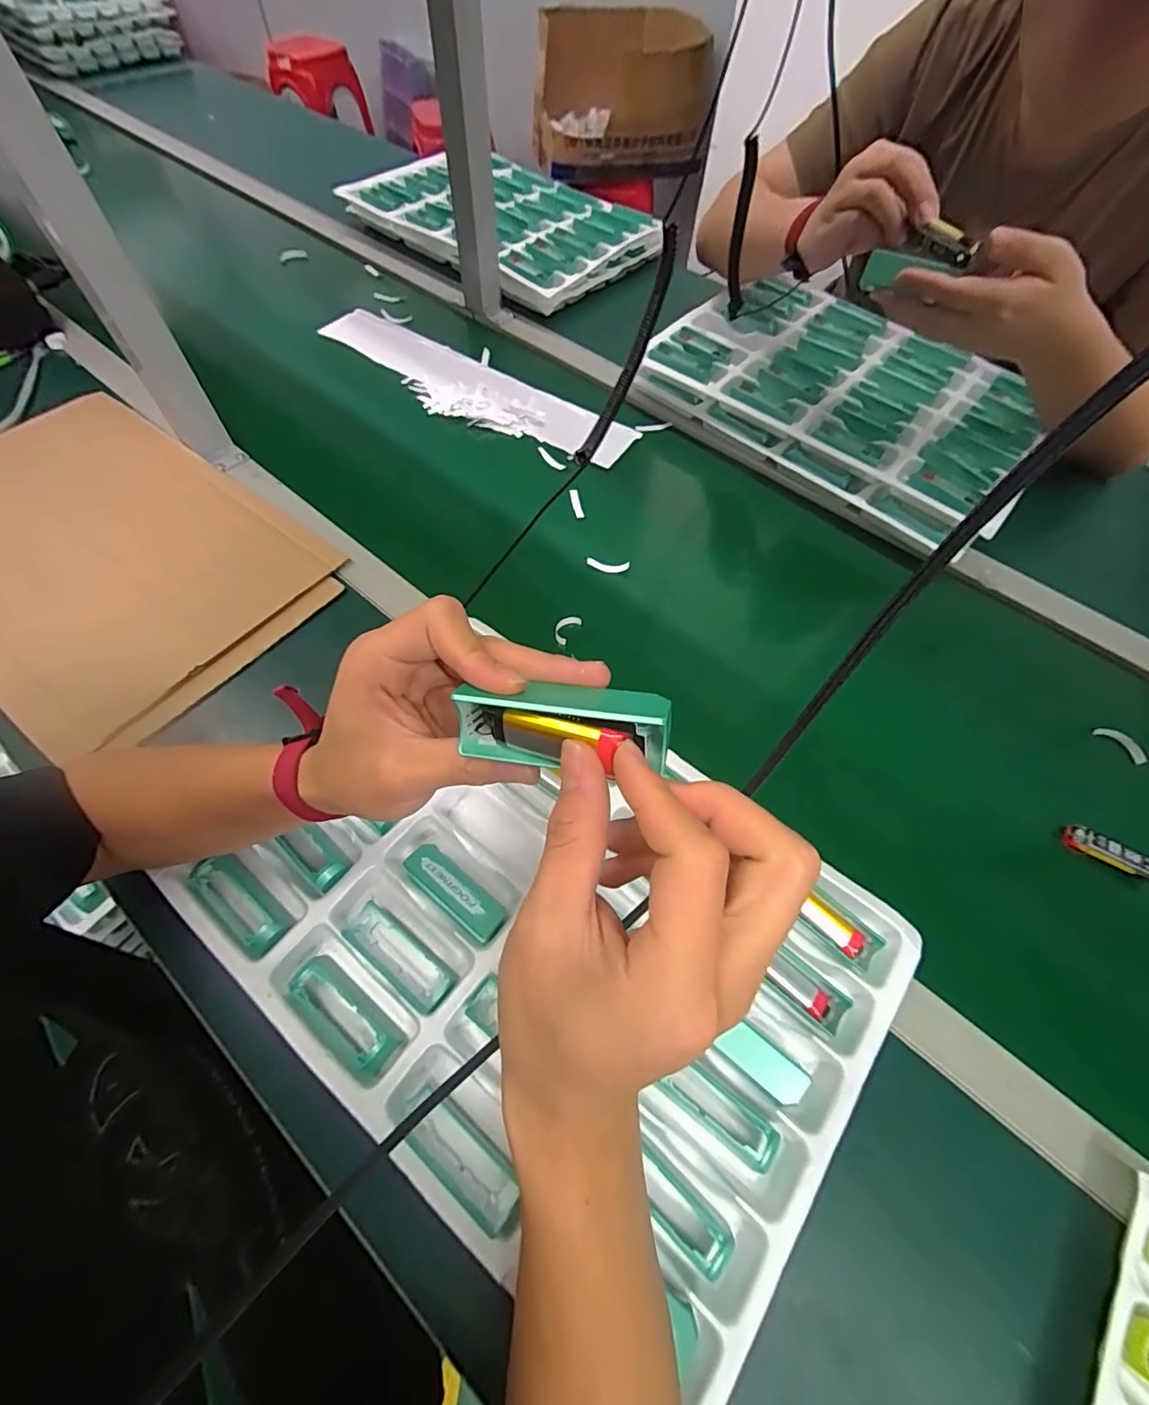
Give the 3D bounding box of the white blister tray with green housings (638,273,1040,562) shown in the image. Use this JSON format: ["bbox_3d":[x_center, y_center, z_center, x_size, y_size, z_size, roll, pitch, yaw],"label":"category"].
[{"bbox_3d":[0.343,-0.389,0.677,0.300,0.049,0.463,-40,71,-20],"label":"white blister tray with green housings"}]

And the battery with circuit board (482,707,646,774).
[{"bbox_3d":[-0.006,0.013,0.192,0.060,0.015,0.013,3,59,24],"label":"battery with circuit board"}]

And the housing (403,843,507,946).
[{"bbox_3d":[-0.084,0.136,0.383,0.081,0.020,0.026,37,67,16],"label":"housing"}]

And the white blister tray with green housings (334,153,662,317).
[{"bbox_3d":[-0.117,-0.794,0.884,0.458,0.048,0.293,38,69,17],"label":"white blister tray with green housings"}]

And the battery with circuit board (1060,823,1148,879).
[{"bbox_3d":[0.428,0.120,0.427,0.066,0.017,0.018,32,66,14],"label":"battery with circuit board"}]

